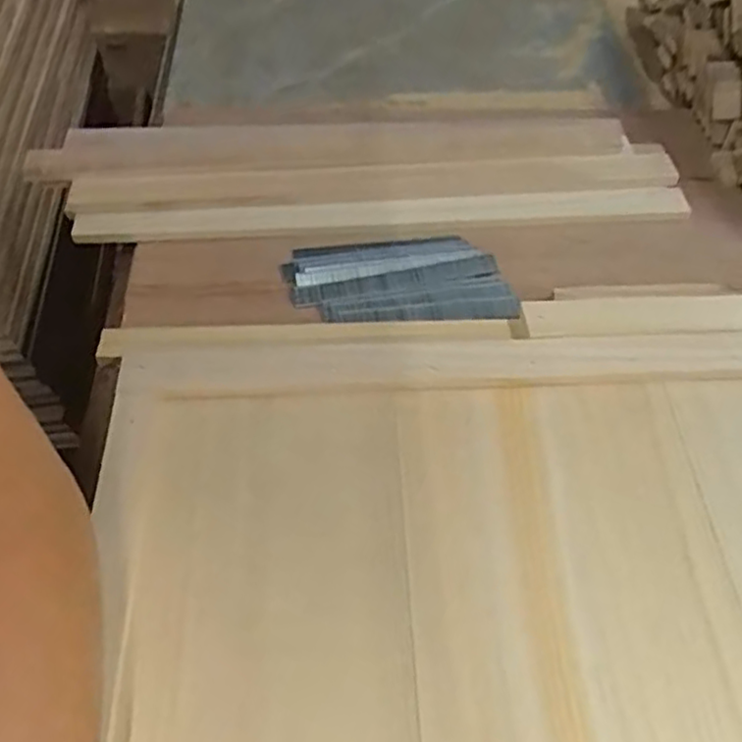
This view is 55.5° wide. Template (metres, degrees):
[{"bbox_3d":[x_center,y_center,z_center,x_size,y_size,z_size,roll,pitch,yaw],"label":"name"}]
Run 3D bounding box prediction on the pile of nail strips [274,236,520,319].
[{"bbox_3d":[0.018,-0.059,0.448,0.141,0.010,0.070,3,53,1],"label":"pile of nail strips"}]

